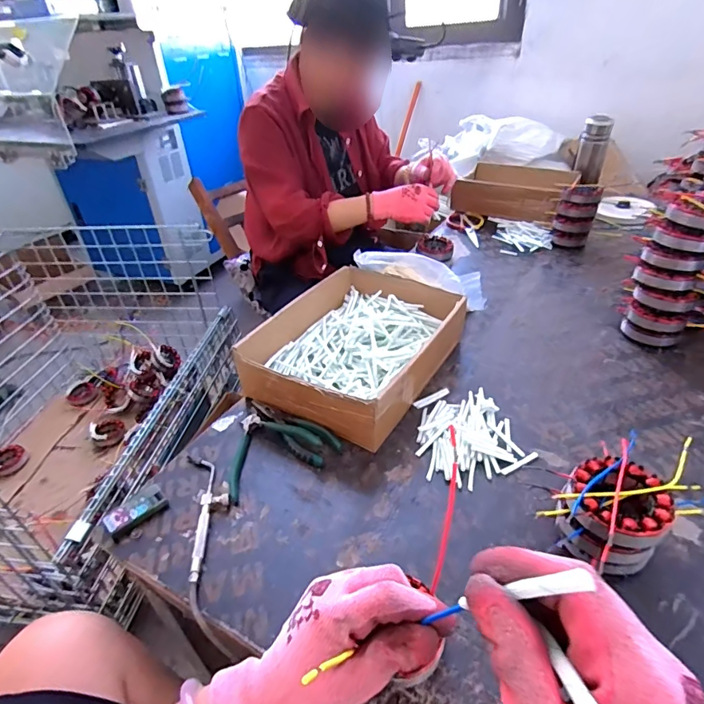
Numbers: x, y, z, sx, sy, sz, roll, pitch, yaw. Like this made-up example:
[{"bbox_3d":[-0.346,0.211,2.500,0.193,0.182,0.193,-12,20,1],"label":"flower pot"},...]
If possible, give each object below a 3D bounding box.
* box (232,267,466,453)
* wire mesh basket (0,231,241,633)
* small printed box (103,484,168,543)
[{"bbox_3d":[0.017,-0.012,0.729,0.243,0.091,0.337,20,42,30],"label":"box"},{"bbox_3d":[-0.802,0.093,1.155,0.807,0.521,0.866,2,36,8],"label":"wire mesh basket"},{"bbox_3d":[-0.255,0.187,0.533,0.037,0.013,0.068,28,46,37],"label":"small printed box"}]

